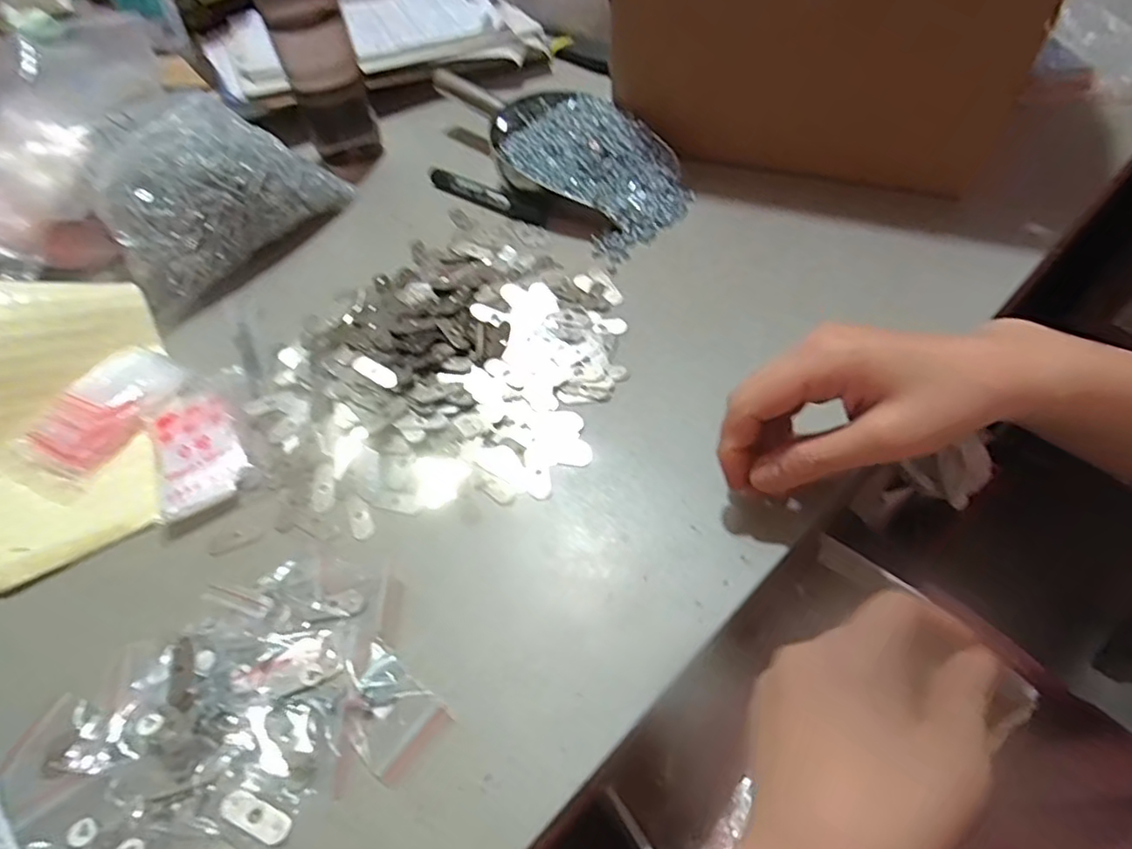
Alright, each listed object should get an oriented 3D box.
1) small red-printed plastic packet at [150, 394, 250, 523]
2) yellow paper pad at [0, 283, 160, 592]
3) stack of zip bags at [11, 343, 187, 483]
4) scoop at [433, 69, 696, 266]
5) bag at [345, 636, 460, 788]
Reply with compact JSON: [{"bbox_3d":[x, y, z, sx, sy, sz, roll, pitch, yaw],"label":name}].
[{"bbox_3d":[-0.232,0.017,0.390,0.050,0.016,0.083,-29,55,-16],"label":"small red-printed plastic packet"},{"bbox_3d":[-0.328,-0.009,0.401,0.120,0.068,0.216,-25,71,-15],"label":"yellow paper pad"},{"bbox_3d":[-0.311,-0.014,0.417,0.061,0.016,0.105,15,55,17],"label":"stack of zip bags"},{"bbox_3d":[-0.015,-0.255,0.562,0.125,0.043,0.283,-37,58,-21],"label":"scoop"},{"bbox_3d":[-0.085,0.133,0.290,0.054,0.004,0.039,32,61,26],"label":"bag"}]

